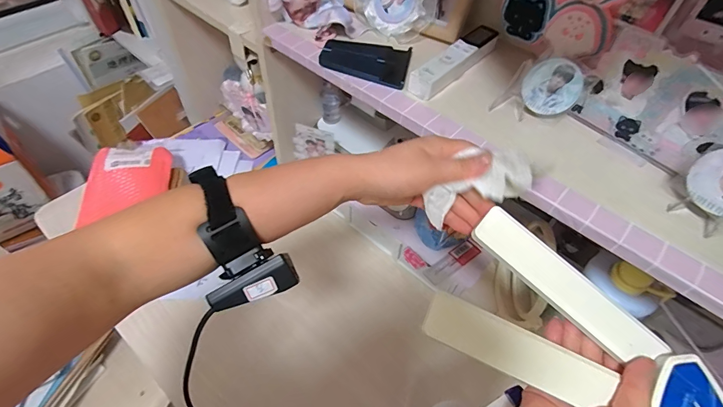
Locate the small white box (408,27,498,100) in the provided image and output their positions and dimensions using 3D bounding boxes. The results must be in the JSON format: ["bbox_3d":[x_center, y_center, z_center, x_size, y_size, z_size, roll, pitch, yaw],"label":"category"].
[{"bbox_3d":[0.111,-0.171,0.457,0.030,0.027,0.152,36,59,22],"label":"small white box"}]

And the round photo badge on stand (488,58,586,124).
[{"bbox_3d":[0.188,-0.120,0.401,0.074,0.062,0.032,25,55,15],"label":"round photo badge on stand"}]

